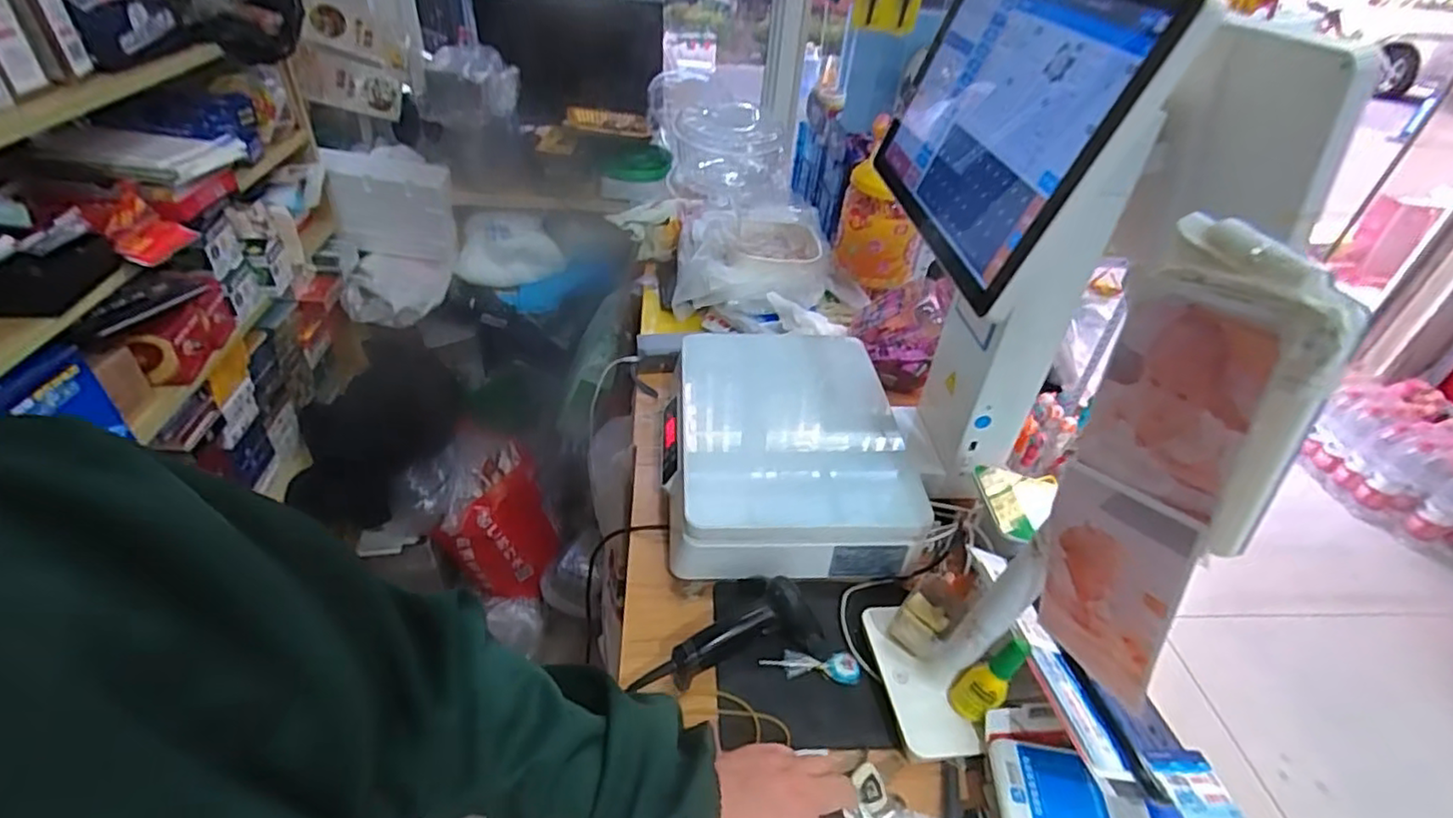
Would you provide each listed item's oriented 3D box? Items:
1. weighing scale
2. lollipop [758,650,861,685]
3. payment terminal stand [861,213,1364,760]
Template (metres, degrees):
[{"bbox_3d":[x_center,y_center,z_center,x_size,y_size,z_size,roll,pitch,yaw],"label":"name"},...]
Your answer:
[{"bbox_3d":[0.063,0.035,0.827,0.285,0.088,0.375,1,39,-6],"label":"weighing scale"},{"bbox_3d":[0.081,0.249,0.639,0.097,0.013,0.027,4,38,-2],"label":"lollipop"},{"bbox_3d":[0.239,0.097,0.485,0.139,0.437,0.193,-15,43,-24],"label":"payment terminal stand"}]

